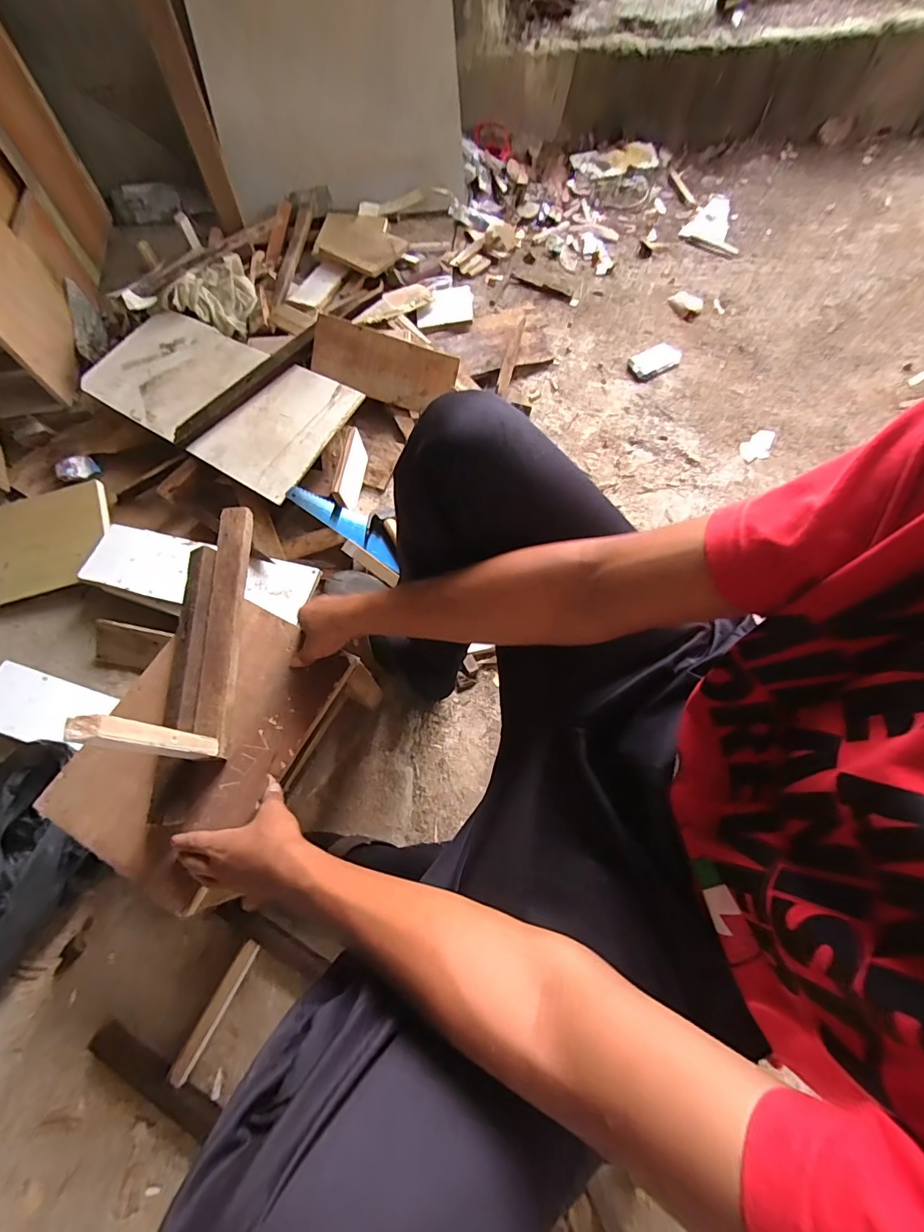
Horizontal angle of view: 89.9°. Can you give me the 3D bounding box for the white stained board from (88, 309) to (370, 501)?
[{"bbox_3d":[-0.499,-0.444,0.919,0.545,0.024,0.260,28,78,11],"label":"white stained board"}]

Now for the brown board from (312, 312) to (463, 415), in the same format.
[{"bbox_3d":[-0.153,-0.498,0.933,0.278,0.118,0.029,10,23,-16],"label":"brown board"}]

